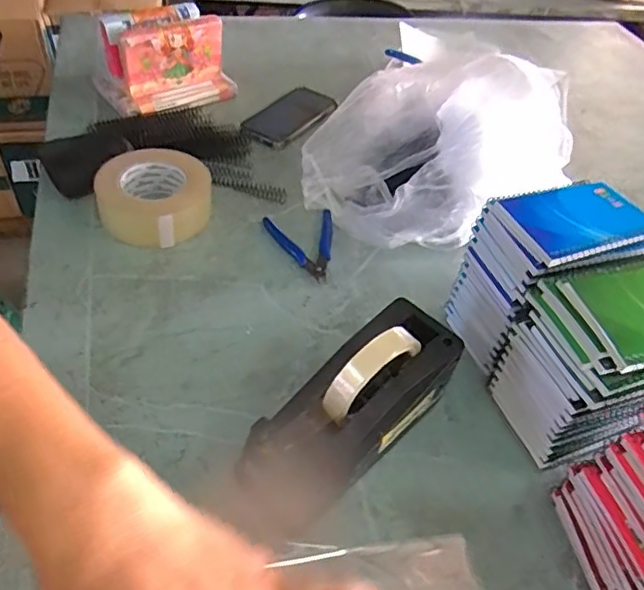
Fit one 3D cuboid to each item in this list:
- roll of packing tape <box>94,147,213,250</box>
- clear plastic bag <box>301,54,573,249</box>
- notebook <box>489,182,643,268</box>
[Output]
[{"bbox_3d":[-0.202,-0.120,0.686,0.124,0.056,0.132,4,46,-4],"label":"roll of packing tape"},{"bbox_3d":[0.132,-0.172,0.701,0.260,0.172,0.225,-20,52,-24],"label":"clear plastic bag"},{"bbox_3d":[0.239,-0.070,0.532,0.138,0.012,0.087,-14,50,-19],"label":"notebook"}]

